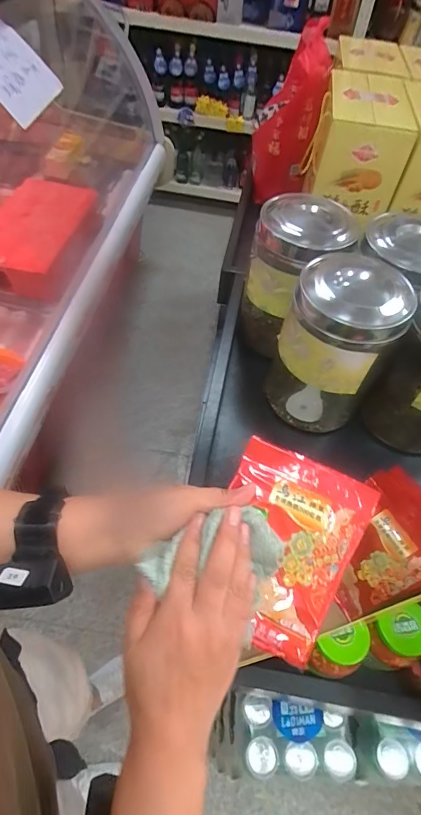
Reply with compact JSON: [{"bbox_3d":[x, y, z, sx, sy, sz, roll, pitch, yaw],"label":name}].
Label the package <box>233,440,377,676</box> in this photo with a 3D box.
[{"bbox_3d":[0.058,0.117,0.362,0.113,0.012,0.154,24,82,5],"label":"package"}]

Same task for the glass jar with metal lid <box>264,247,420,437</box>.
[{"bbox_3d":[0.200,-0.094,0.736,0.166,0.277,0.150,19,53,8],"label":"glass jar with metal lid"}]

